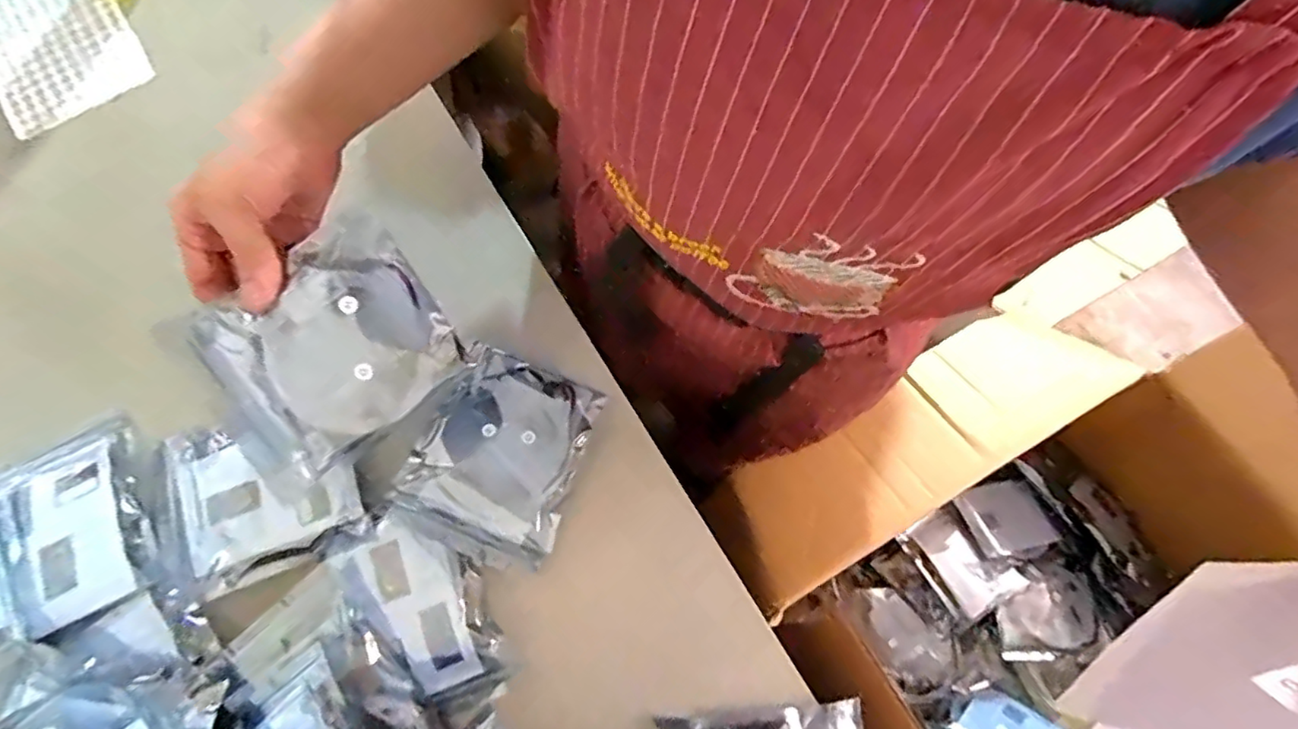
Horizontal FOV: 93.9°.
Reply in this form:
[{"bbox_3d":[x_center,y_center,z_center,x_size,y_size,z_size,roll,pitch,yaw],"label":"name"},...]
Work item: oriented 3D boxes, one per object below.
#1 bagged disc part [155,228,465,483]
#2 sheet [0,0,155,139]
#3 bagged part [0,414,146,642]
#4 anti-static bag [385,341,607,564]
[{"bbox_3d":[-0.200,-0.010,0.370,0.142,0.016,0.122,-36,100,3],"label":"bagged disc part"},{"bbox_3d":[-0.568,-0.323,0.562,0.124,0.017,0.219,-35,83,-13],"label":"sheet"},{"bbox_3d":[-0.422,0.116,0.435,0.104,0.013,0.138,-29,76,-10],"label":"bagged part"},{"bbox_3d":[-0.111,0.067,0.459,0.118,0.009,0.144,24,74,5],"label":"anti-static bag"}]

